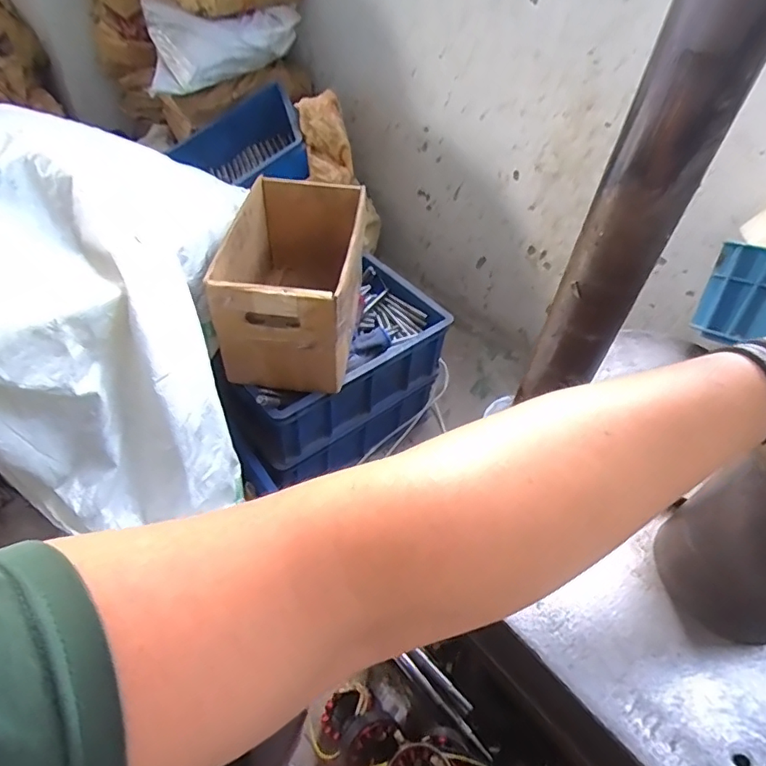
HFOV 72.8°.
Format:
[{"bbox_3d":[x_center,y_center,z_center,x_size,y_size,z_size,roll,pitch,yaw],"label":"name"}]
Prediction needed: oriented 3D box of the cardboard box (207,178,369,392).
[{"bbox_3d":[-0.142,-0.169,0.872,0.196,0.195,0.305,6,48,0],"label":"cardboard box"}]

